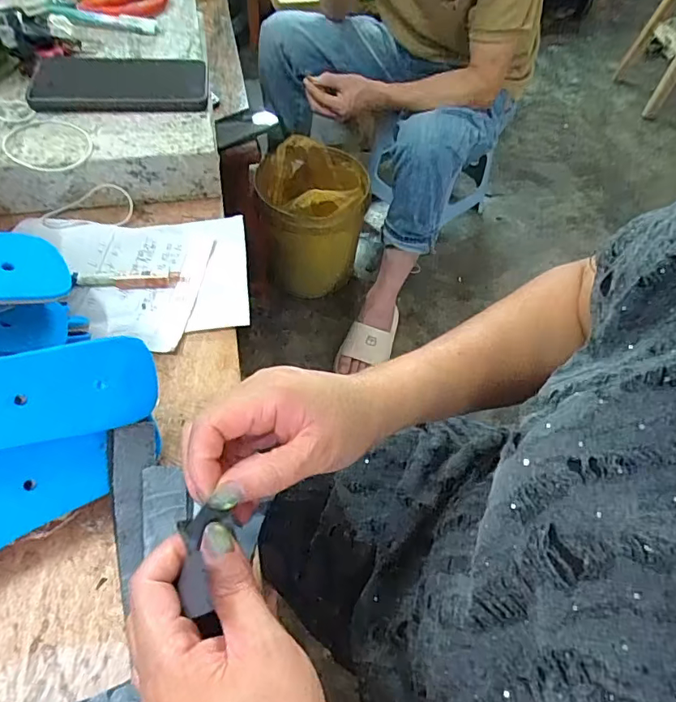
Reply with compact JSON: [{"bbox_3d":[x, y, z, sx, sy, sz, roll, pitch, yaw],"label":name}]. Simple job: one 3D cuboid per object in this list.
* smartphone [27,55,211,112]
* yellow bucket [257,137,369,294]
[{"bbox_3d":[-0.215,-0.267,0.506,0.167,0.016,0.087,-2,56,-7],"label":"smartphone"},{"bbox_3d":[-0.068,-0.334,1.275,0.248,0.286,0.264,2,56,-3],"label":"yellow bucket"}]

